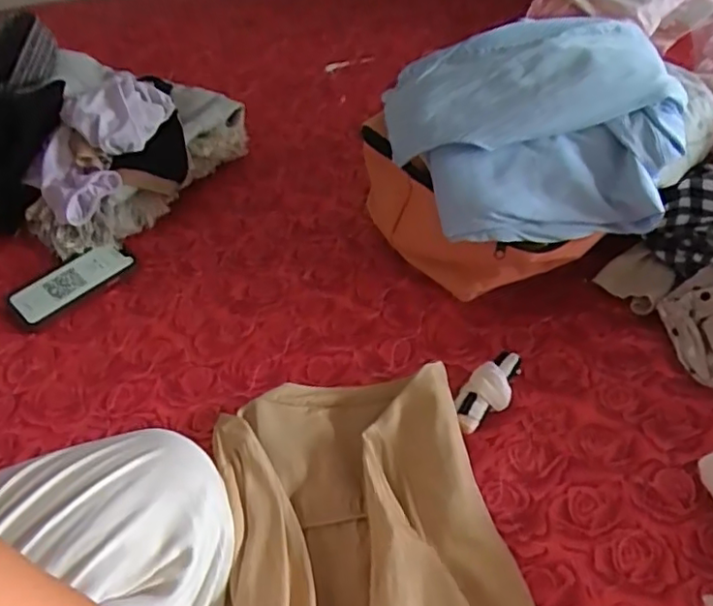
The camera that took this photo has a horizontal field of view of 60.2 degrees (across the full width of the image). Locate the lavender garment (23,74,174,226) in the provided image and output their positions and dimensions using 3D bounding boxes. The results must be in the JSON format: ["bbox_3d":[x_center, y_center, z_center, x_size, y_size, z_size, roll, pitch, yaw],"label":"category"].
[{"bbox_3d":[-0.345,-0.216,0.832,0.139,0.087,0.228,30,59,28],"label":"lavender garment"}]

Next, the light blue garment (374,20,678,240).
[{"bbox_3d":[0.172,-0.181,0.627,0.276,0.114,0.231,-2,49,5],"label":"light blue garment"}]

